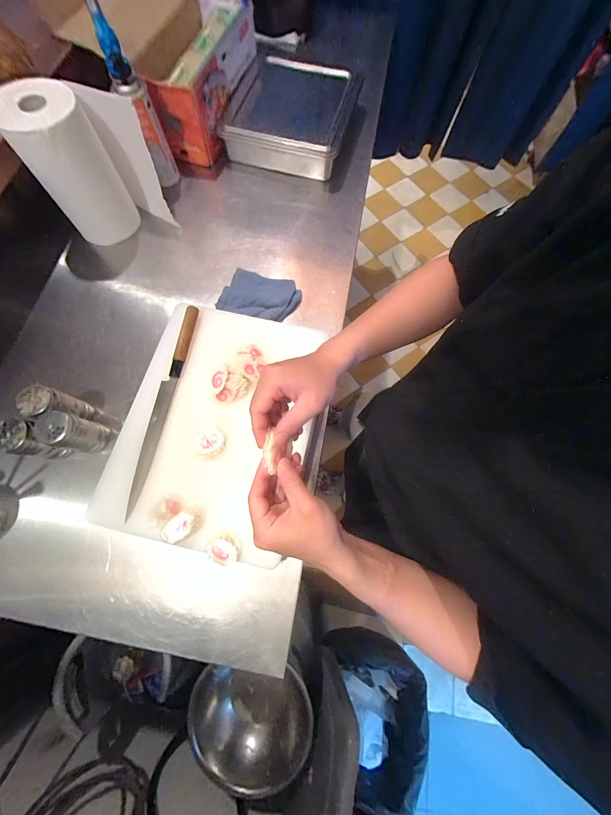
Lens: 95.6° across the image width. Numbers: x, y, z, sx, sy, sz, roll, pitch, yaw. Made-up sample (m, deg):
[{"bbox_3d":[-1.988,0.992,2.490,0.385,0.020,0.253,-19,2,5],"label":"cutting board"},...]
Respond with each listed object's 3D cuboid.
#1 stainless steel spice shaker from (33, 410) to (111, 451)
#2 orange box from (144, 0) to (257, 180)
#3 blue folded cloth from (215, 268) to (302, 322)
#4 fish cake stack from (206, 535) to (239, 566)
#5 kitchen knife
[{"bbox_3d":[-0.372,0.041,0.451,0.043,0.102,0.049,14,74,3],"label":"stainless steel spice shaker"},{"bbox_3d":[-0.224,-0.724,0.649,0.119,0.160,0.331,14,73,3],"label":"orange box"},{"bbox_3d":[-0.092,-0.233,0.573,0.158,0.021,0.105,9,73,2],"label":"blue folded cloth"},{"bbox_3d":[-0.118,0.203,0.396,0.043,0.010,0.036,4,73,0],"label":"fish cake stack"},{"bbox_3d":[-0.237,-0.012,0.456,0.030,0.018,0.348,10,73,2],"label":"kitchen knife"}]

